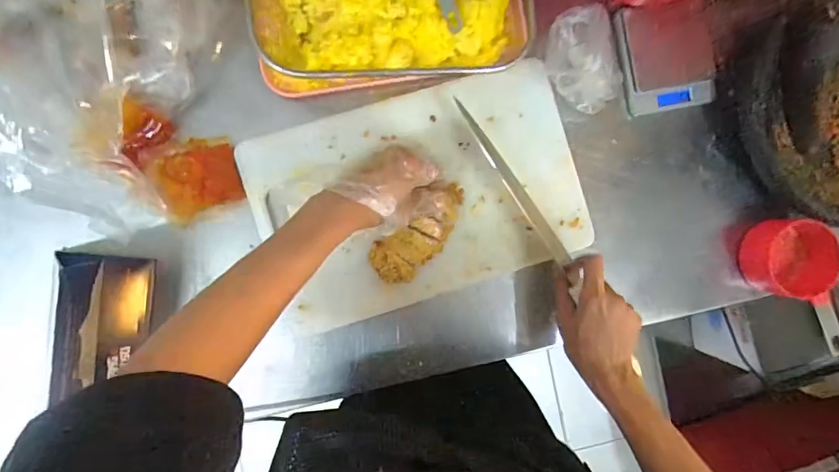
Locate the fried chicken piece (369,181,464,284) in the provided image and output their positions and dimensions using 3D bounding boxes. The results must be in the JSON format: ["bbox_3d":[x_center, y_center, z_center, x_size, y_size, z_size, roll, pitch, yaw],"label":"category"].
[{"bbox_3d":[0.005,-0.002,0.496,0.131,0.025,0.054,-43,93,-5],"label":"fried chicken piece"}]

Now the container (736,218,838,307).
[{"bbox_3d":[0.438,0.029,0.527,0.083,0.058,0.095,3,91,-4],"label":"container"}]

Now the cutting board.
[{"bbox_3d":[0.002,-0.046,0.507,0.365,0.019,0.235,-18,92,-4],"label":"cutting board"}]

